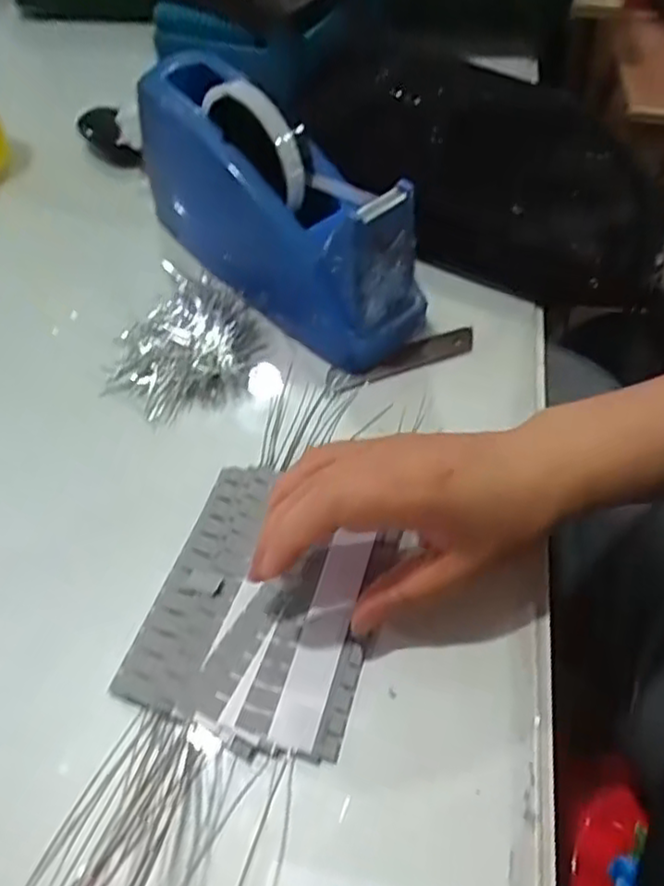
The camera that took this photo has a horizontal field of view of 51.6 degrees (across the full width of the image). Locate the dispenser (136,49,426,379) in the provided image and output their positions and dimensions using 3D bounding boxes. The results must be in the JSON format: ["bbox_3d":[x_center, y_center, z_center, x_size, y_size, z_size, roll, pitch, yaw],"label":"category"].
[{"bbox_3d":[-0.037,-0.150,0.428,0.070,0.112,0.218,-39,64,-23],"label":"dispenser"}]

